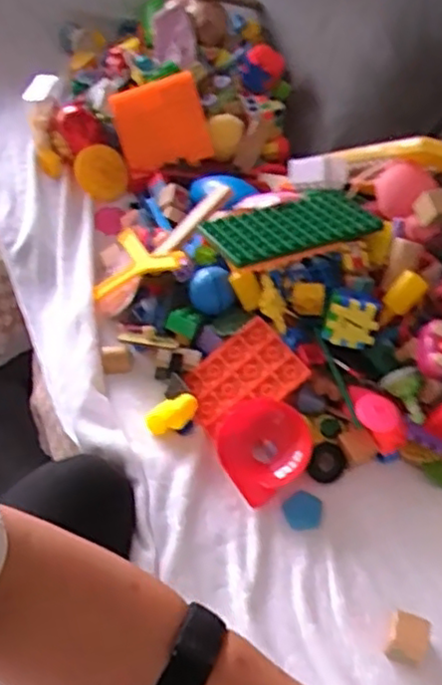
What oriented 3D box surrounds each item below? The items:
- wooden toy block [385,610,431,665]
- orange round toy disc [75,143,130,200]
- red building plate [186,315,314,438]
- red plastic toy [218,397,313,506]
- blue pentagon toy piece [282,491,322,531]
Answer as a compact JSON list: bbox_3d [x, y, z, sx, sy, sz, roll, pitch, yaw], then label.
[{"bbox_3d":[0.159,0.251,0.569,0.033,0.031,0.031,14,50,14],"label":"wooden toy block"},{"bbox_3d":[-0.174,-0.247,0.988,0.081,0.076,0.019,24,33,-4],"label":"orange round toy disc"},{"bbox_3d":[0.021,0.040,0.726,0.122,0.009,0.091,-39,63,0],"label":"red building plate"},{"bbox_3d":[0.042,0.102,0.679,0.091,0.042,0.098,-23,52,-18],"label":"red plastic toy"},{"bbox_3d":[0.081,0.166,0.661,0.038,0.009,0.035,-9,49,-6],"label":"blue pentagon toy piece"}]

